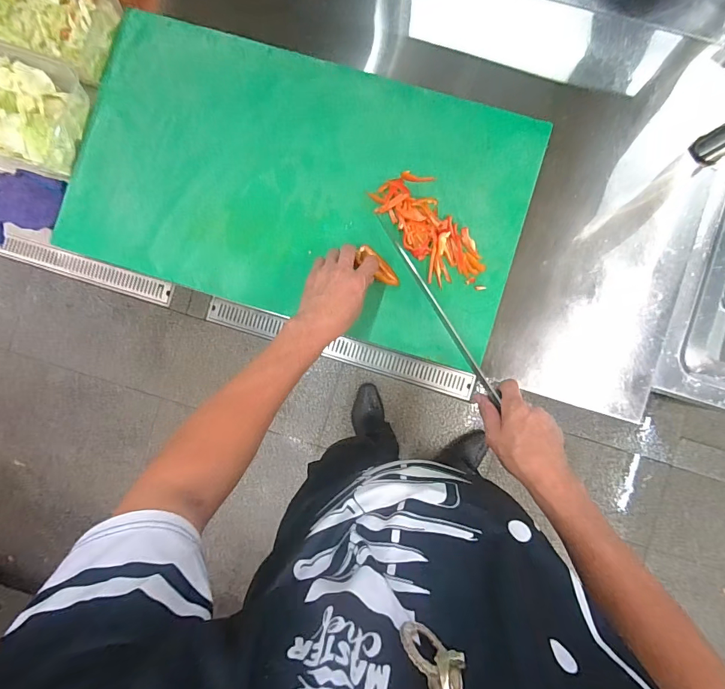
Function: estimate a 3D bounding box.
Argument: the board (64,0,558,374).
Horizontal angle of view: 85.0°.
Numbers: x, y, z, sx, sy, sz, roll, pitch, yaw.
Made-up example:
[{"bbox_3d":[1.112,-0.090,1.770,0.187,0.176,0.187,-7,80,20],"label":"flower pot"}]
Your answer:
[{"bbox_3d":[-0.097,-0.242,0.607,0.687,0.022,0.384,17,91,2],"label":"board"}]

